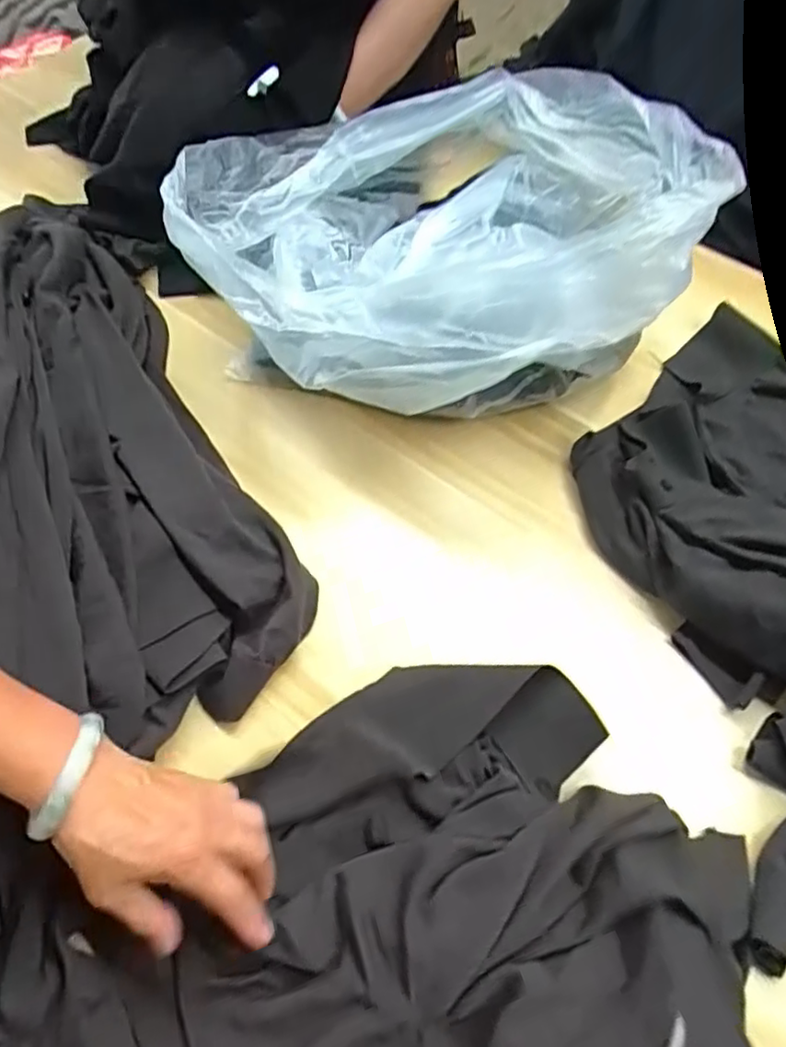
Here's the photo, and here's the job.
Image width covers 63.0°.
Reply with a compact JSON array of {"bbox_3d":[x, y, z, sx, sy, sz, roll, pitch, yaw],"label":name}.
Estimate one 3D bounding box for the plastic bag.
[{"bbox_3d":[0.038,-0.261,0.578,0.391,0.244,0.325,15,63,7],"label":"plastic bag"}]

